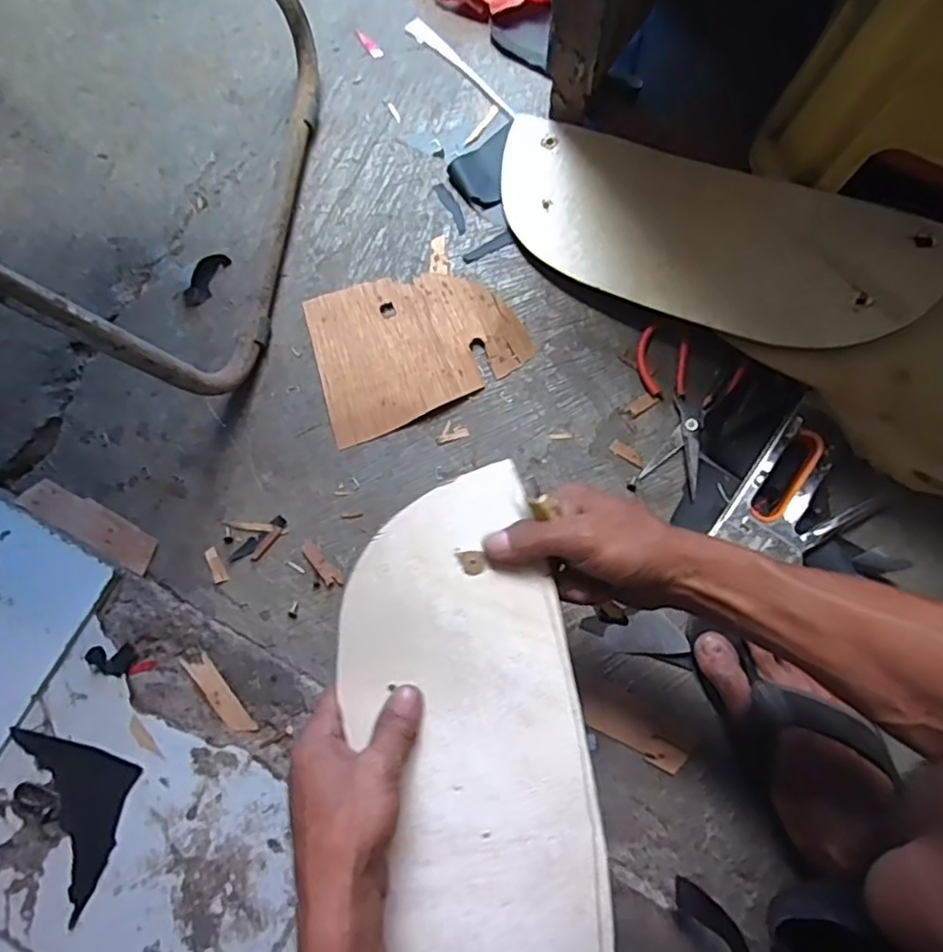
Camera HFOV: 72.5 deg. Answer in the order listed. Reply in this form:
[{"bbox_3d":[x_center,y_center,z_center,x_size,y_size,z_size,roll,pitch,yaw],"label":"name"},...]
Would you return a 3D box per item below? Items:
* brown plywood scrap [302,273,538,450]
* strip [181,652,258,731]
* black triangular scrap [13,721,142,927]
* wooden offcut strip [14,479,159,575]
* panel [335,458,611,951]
[{"bbox_3d":[-0.053,-0.133,0.634,0.200,0.014,0.152,-17,78,-3],"label":"brown plywood scrap"},{"bbox_3d":[-0.227,0.197,0.581,0.023,0.004,0.085,-40,80,-7],"label":"strip"},{"bbox_3d":[-0.360,0.295,0.553,0.115,0.005,0.124,16,78,4],"label":"black triangular scrap"},{"bbox_3d":[-0.366,0.045,0.617,0.140,0.007,0.038,30,80,7],"label":"wooden offcut strip"},{"bbox_3d":[0.006,0.211,0.411,0.140,0.011,0.410,-10,89,-1],"label":"panel"}]

